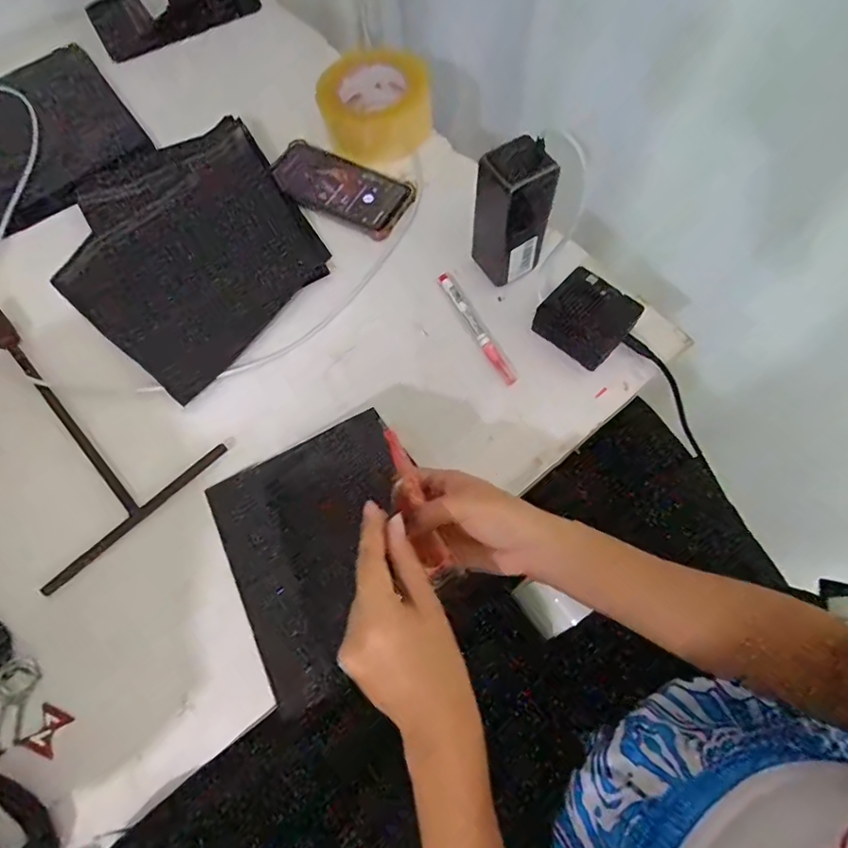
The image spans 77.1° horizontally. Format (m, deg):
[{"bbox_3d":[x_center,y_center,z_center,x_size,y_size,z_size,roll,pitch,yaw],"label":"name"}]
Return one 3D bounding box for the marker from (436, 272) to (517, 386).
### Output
[{"bbox_3d":[0.050,-0.096,0.521,0.014,0.012,0.138,-26,69,-10],"label":"marker"}]

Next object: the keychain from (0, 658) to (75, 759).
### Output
[{"bbox_3d":[-0.299,0.214,0.400,0.062,0.010,0.065,3,67,2],"label":"keychain"}]

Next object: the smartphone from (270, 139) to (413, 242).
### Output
[{"bbox_3d":[-0.096,-0.267,0.595,0.165,0.013,0.080,29,70,12],"label":"smartphone"}]

